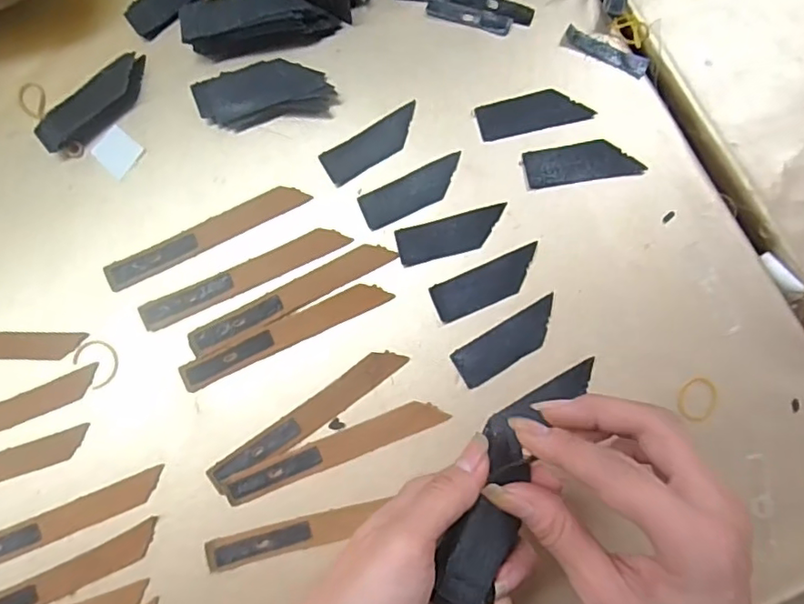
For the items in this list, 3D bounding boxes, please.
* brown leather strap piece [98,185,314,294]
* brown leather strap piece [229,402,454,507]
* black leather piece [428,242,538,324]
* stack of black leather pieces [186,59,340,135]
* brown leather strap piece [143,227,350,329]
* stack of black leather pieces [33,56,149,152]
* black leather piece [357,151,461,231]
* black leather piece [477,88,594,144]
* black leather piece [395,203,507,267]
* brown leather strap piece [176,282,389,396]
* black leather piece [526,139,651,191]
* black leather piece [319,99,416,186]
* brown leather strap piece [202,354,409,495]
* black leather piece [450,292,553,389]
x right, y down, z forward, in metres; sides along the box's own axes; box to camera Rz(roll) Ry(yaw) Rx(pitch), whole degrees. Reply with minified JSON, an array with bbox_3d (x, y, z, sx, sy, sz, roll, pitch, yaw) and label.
[{"bbox_3d":[-0.118,-0.041,0.351,0.126,0.005,0.017,-26,81,-1],"label":"brown leather strap piece"},{"bbox_3d":[-0.038,0.082,0.327,0.126,0.004,0.020,-21,81,0],"label":"brown leather strap piece"},{"bbox_3d":[0.050,-0.011,0.336,0.064,0.004,0.024,-23,81,0],"label":"black leather piece"},{"bbox_3d":[-0.083,-0.127,0.356,0.082,0.012,0.038,-12,81,1],"label":"stack of black leather pieces"},{"bbox_3d":[-0.093,-0.016,0.344,0.126,0.004,0.017,-24,81,-1],"label":"brown leather strap piece"},{"bbox_3d":[-0.191,-0.124,0.367,0.026,0.012,0.079,44,86,8],"label":"stack of black leather pieces"},{"bbox_3d":[0.007,-0.067,0.346,0.065,0.004,0.024,-26,81,-1],"label":"black leather piece"},{"bbox_3d":[0.079,-0.114,0.350,0.066,0.004,0.023,-12,81,1],"label":"black leather piece"},{"bbox_3d":[0.029,-0.039,0.342,0.064,0.004,0.024,-14,81,1],"label":"black leather piece"},{"bbox_3d":[-0.068,0.019,0.338,0.125,0.004,0.018,-26,81,-1],"label":"brown leather strap piece"},{"bbox_3d":[0.106,-0.082,0.343,0.065,0.004,0.024,-7,81,2],"label":"black leather piece"},{"bbox_3d":[-0.018,-0.096,0.354,0.065,0.004,0.023,-32,81,-2],"label":"black leather piece"},{"bbox_3d":[-0.053,0.066,0.330,0.124,0.004,0.018,-35,81,-2],"label":"brown leather strap piece"},{"bbox_3d":[0.061,0.023,0.330,0.065,0.004,0.024,-31,81,-2],"label":"black leather piece"}]

